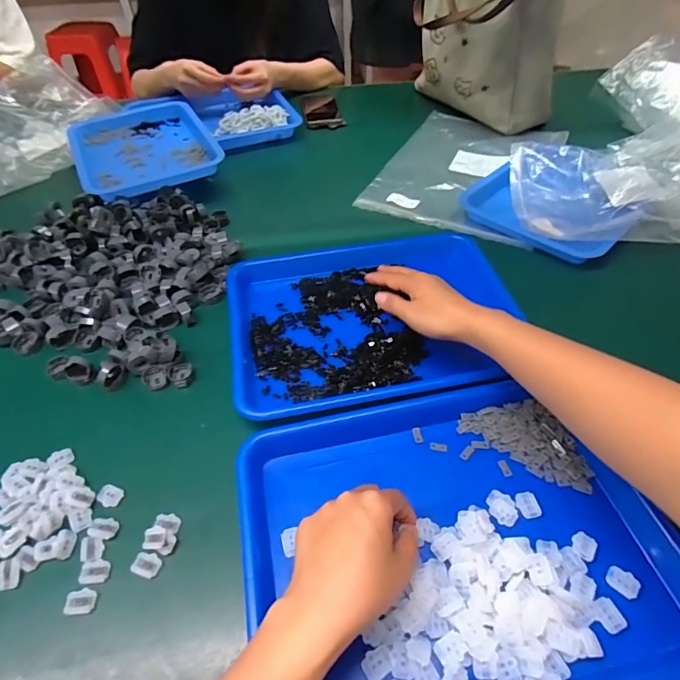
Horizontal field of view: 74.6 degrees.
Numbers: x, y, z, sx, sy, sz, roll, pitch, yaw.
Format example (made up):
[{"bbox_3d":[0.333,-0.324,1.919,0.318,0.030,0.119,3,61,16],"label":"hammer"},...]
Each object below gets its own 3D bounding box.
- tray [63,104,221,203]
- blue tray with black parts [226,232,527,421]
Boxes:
[{"bbox_3d":[-0.354,-0.350,0.797,0.219,0.044,0.297,-22,51,-18],"label":"tray"},{"bbox_3d":[0.034,-0.039,0.537,0.323,0.027,0.257,-9,48,-8],"label":"blue tray with black parts"}]

